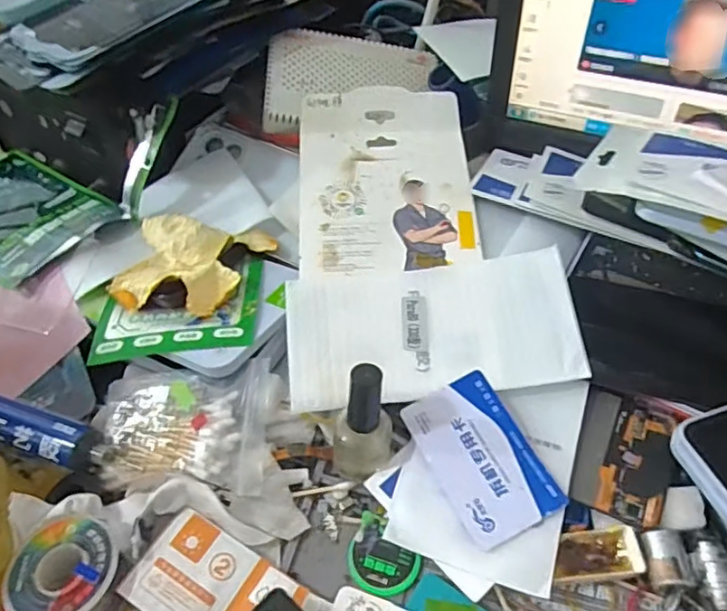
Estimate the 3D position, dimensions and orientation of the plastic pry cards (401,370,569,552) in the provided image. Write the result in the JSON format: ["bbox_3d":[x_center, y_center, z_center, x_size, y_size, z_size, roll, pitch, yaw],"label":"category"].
[{"bbox_3d":[0.063,0.080,0.314,0.054,0.004,0.085,-26,59,-10],"label":"plastic pry cards"}]

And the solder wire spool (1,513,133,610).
[{"bbox_3d":[-0.148,0.139,0.295,0.052,0.032,0.051,-2,47,2],"label":"solder wire spool"}]

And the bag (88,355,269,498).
[{"bbox_3d":[-0.104,0.070,0.335,0.099,0.025,0.071,-2,64,7],"label":"bag"}]

